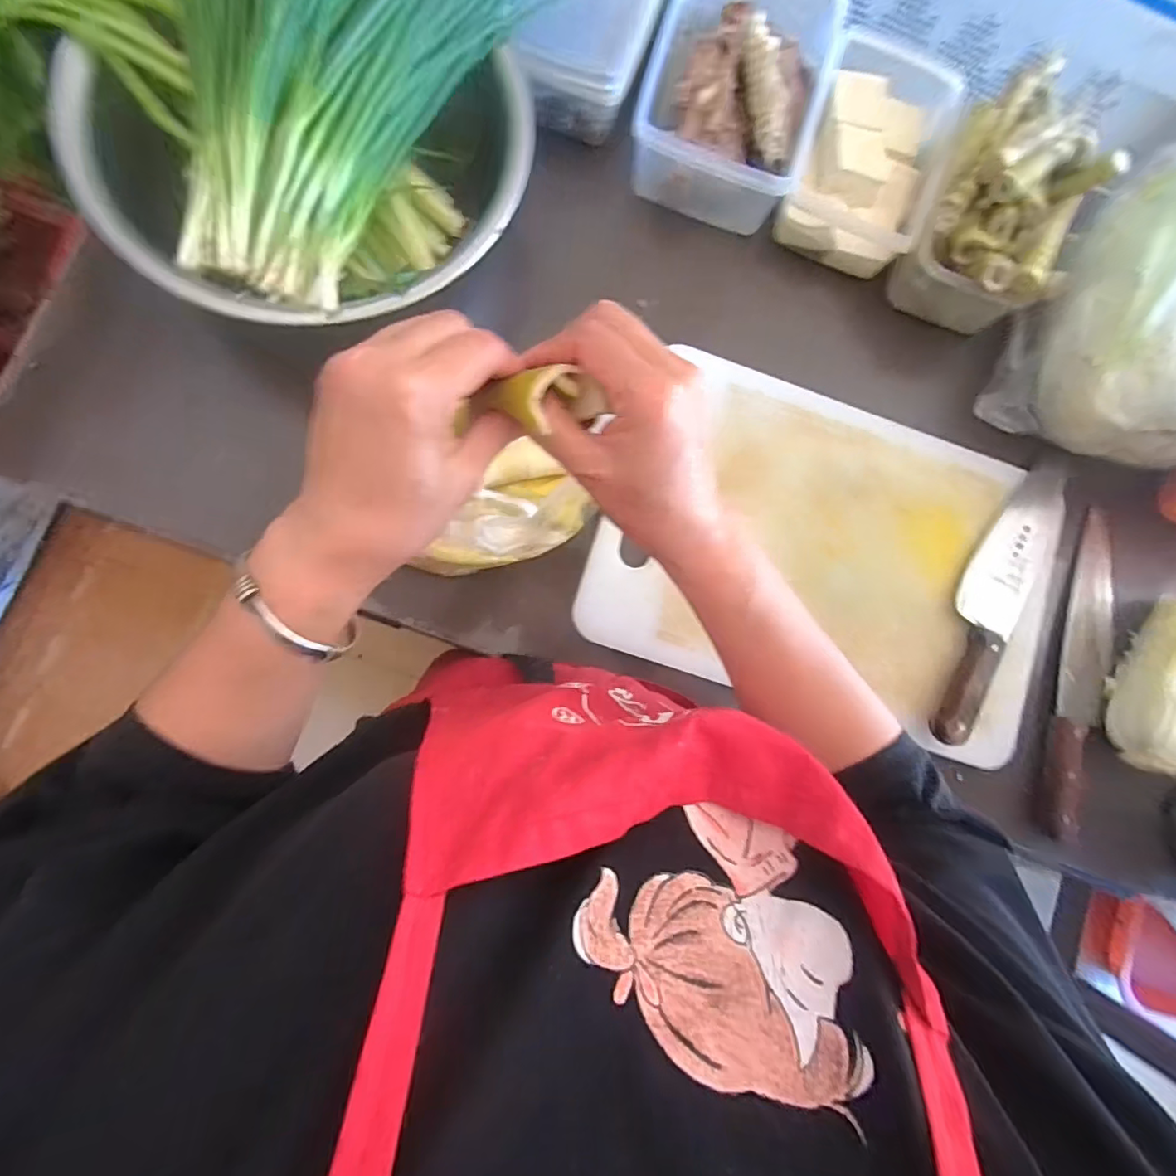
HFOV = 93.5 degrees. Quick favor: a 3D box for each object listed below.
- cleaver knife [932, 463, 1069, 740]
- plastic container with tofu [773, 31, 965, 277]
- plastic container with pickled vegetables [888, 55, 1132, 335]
[{"bbox_3d":[0.377,0.003,0.504,0.062,0.027,0.289,35,83,-2],"label":"cleaver knife"},{"bbox_3d":[0.268,-0.416,0.523,0.122,0.058,0.206,22,83,-4],"label":"plastic container with tofu"},{"bbox_3d":[0.375,-0.349,0.504,0.129,0.093,0.192,25,83,-3],"label":"plastic container with pickled vegetables"}]

